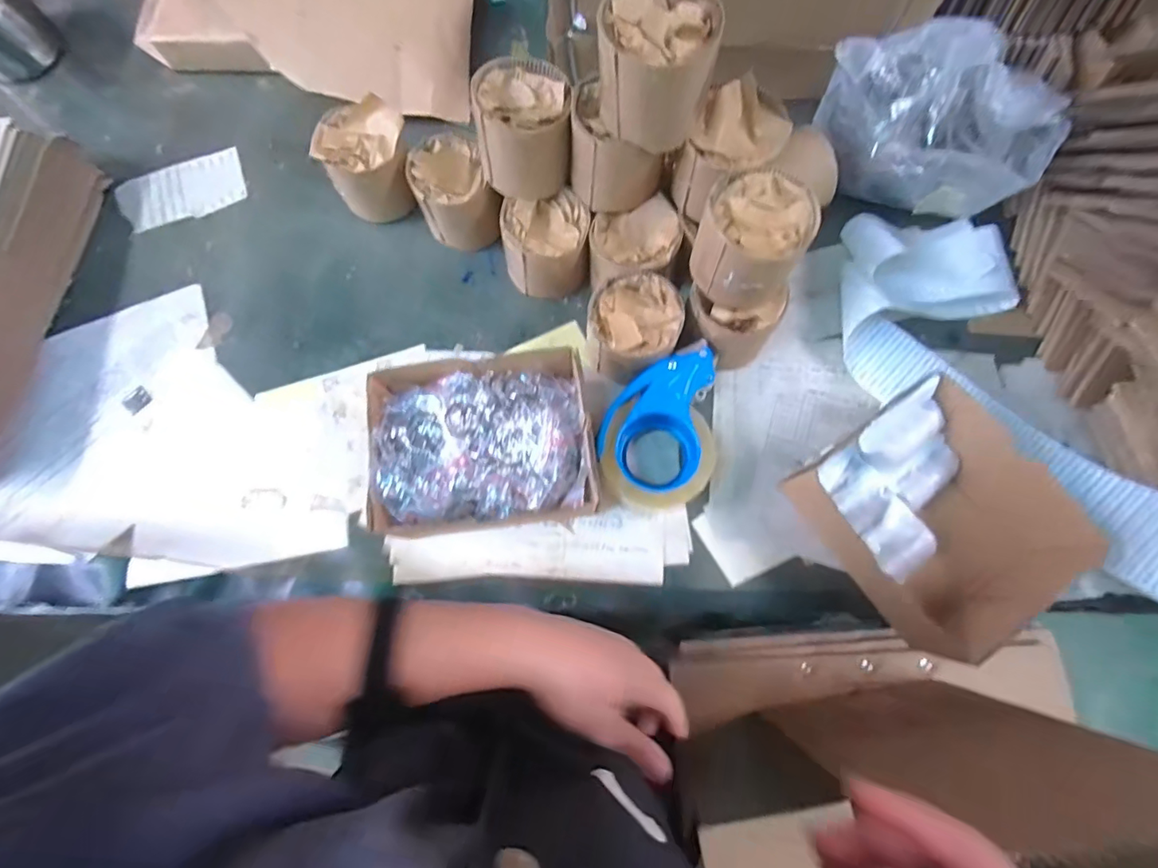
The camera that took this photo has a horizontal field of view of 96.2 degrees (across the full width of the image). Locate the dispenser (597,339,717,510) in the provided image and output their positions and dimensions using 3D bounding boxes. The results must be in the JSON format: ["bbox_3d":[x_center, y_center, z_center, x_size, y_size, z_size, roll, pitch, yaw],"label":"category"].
[{"bbox_3d":[0.086,-0.007,0.518,0.107,0.058,0.161,23,77,7],"label":"dispenser"}]

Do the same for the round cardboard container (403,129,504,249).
[{"bbox_3d":[-0.136,-0.262,0.578,0.079,0.085,0.104,-26,76,-5],"label":"round cardboard container"}]

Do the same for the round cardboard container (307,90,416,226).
[{"bbox_3d":[-0.233,-0.302,0.587,0.091,0.089,0.087,0,76,2],"label":"round cardboard container"}]

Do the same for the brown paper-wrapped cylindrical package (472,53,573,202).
[{"bbox_3d":[-0.050,-0.294,0.510,0.086,0.087,0.093,0,76,2],"label":"brown paper-wrapped cylindrical package"}]

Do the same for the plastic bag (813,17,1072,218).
[{"bbox_3d":[0.354,-0.319,0.532,0.214,0.160,0.115,25,78,8],"label":"plastic bag"}]

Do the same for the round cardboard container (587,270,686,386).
[{"bbox_3d":[0.056,-0.106,0.531,0.088,0.071,0.096,0,76,2],"label":"round cardboard container"}]

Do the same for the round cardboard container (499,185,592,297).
[{"bbox_3d":[-0.033,-0.202,0.562,0.086,0.083,0.079,0,76,2],"label":"round cardboard container"}]

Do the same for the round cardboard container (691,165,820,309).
[{"bbox_3d":[0.156,-0.173,0.473,0.093,0.084,0.087,0,76,2],"label":"round cardboard container"}]

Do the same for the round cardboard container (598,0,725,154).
[{"bbox_3d":[0.062,-0.299,0.422,0.088,0.085,0.083,0,76,2],"label":"round cardboard container"}]

